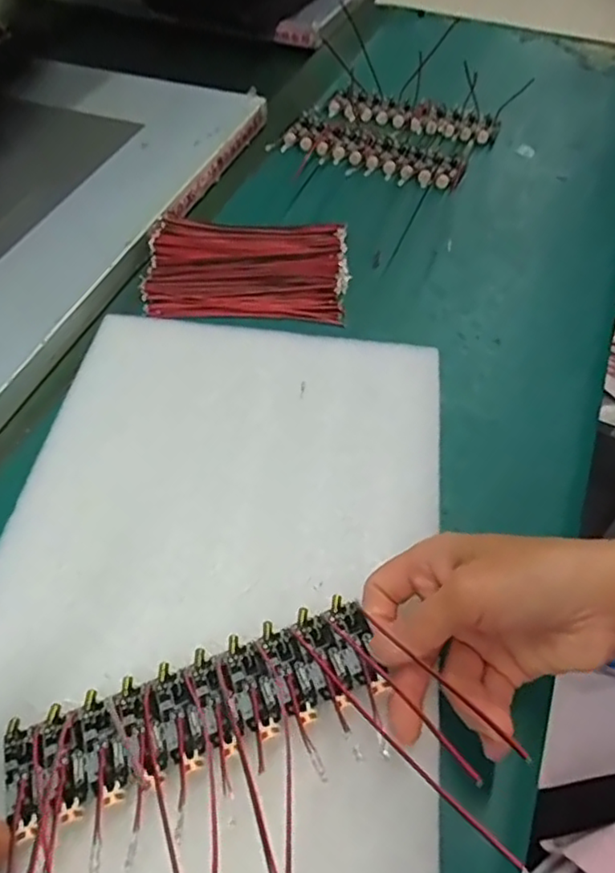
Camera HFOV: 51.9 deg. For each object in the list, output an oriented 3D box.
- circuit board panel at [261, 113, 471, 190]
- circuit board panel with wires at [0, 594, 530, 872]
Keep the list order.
[{"bbox_3d":[0.055,-0.247,0.552,0.159,0.009,0.067,21,55,10],"label":"circuit board panel"},{"bbox_3d":[-0.030,0.132,0.241,0.160,0.029,0.107,-15,57,-16],"label":"circuit board panel with wires"}]

